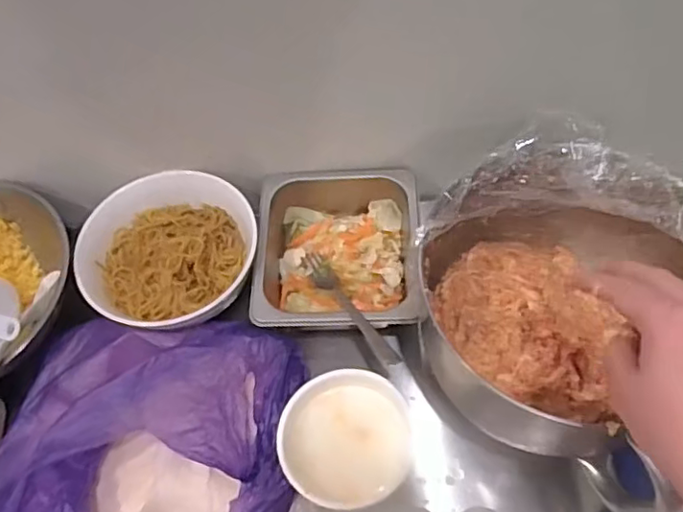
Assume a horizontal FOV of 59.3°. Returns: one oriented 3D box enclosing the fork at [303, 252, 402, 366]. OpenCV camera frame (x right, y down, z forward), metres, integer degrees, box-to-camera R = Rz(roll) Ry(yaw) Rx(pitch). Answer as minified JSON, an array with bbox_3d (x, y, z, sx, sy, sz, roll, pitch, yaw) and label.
[{"bbox_3d":[0.006,0.047,0.563,0.020,0.023,0.166,-28,42,-12],"label":"fork"}]

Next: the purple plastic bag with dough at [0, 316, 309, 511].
[{"bbox_3d":[-0.174,0.179,0.508,0.251,0.056,0.248,2,58,5],"label":"purple plastic bag with dough"}]

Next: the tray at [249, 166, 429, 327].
[{"bbox_3d":[0.000,-0.008,0.607,0.158,0.058,0.184,-1,58,4],"label":"tray"}]

